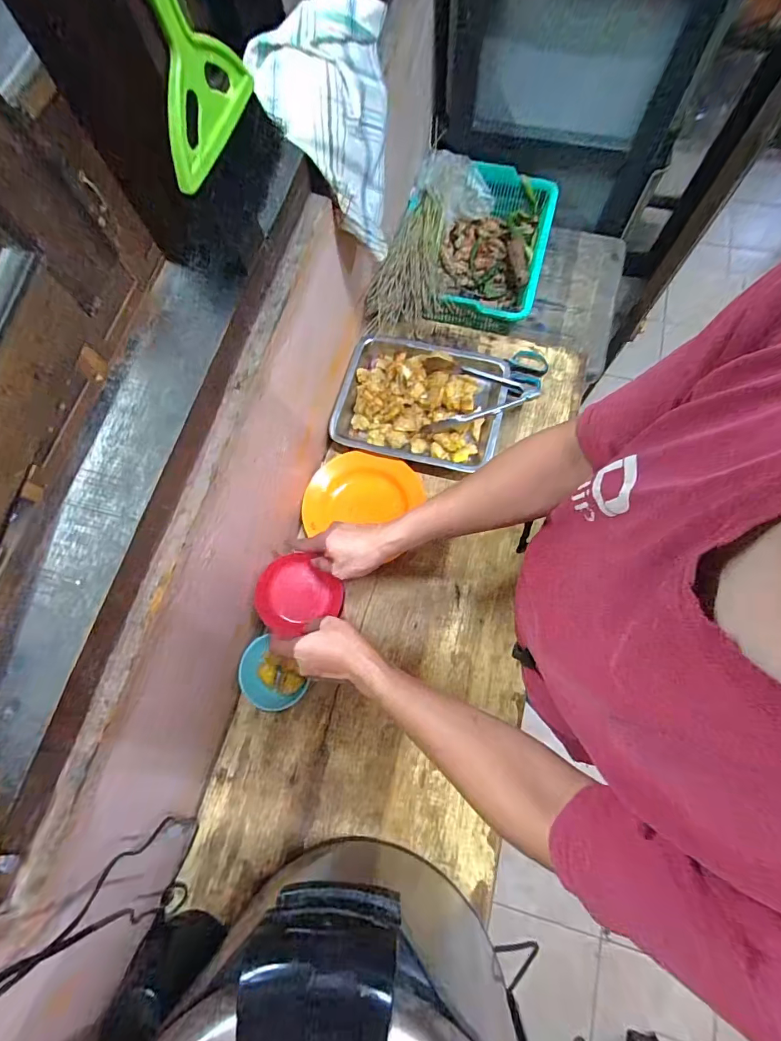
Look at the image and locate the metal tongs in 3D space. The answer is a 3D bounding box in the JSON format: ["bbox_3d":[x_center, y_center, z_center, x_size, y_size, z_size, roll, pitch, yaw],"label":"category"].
[{"bbox_3d":[0.171,-0.230,0.822,0.213,0.053,0.147,2,73,3],"label":"metal tongs"}]

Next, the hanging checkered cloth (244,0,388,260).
[{"bbox_3d":[-0.087,-0.559,0.611,0.188,0.143,0.298,-10,86,-1],"label":"hanging checkered cloth"}]

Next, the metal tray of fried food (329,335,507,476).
[{"bbox_3d":[0.059,-0.229,0.827,0.296,0.047,0.251,14,74,7],"label":"metal tray of fried food"}]

